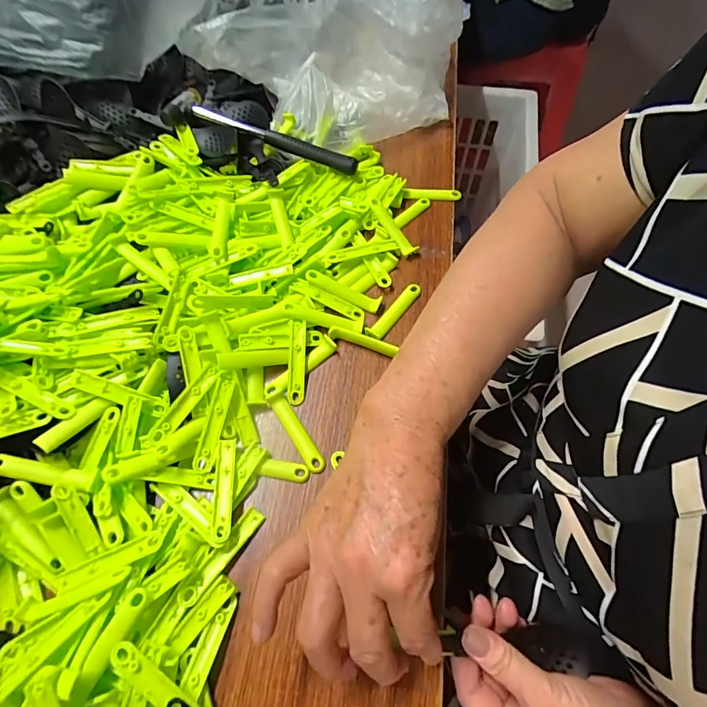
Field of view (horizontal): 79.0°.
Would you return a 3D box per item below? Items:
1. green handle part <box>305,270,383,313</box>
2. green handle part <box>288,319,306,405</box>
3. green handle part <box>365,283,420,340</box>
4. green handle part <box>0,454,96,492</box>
[{"bbox_3d":[-0.010,-0.061,0.414,0.076,0.006,0.015,25,64,-4],"label":"green handle part"},{"bbox_3d":[-0.050,0.006,0.382,0.015,0.005,0.076,-1,74,-1],"label":"green handle part"},{"bbox_3d":[0.040,-0.042,0.412,0.015,0.007,0.076,36,67,17],"label":"green handle part"},{"bbox_3d":[-0.228,0.087,0.315,0.072,0.006,0.014,15,62,-10],"label":"green handle part"}]

